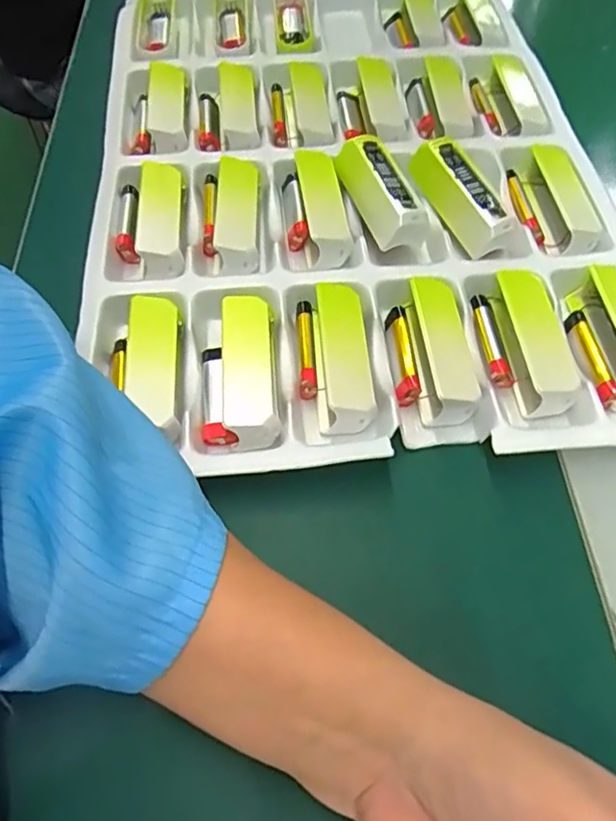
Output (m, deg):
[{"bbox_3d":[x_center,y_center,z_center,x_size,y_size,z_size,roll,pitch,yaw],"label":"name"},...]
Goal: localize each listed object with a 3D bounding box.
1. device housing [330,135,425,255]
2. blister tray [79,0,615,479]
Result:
[{"bbox_3d":[0.042,-0.132,0.362,0.029,0.021,0.076,-19,60,-12],"label":"device housing"},{"bbox_3d":[0.026,-0.165,0.392,0.313,0.027,0.443,-4,58,-3],"label":"blister tray"}]

